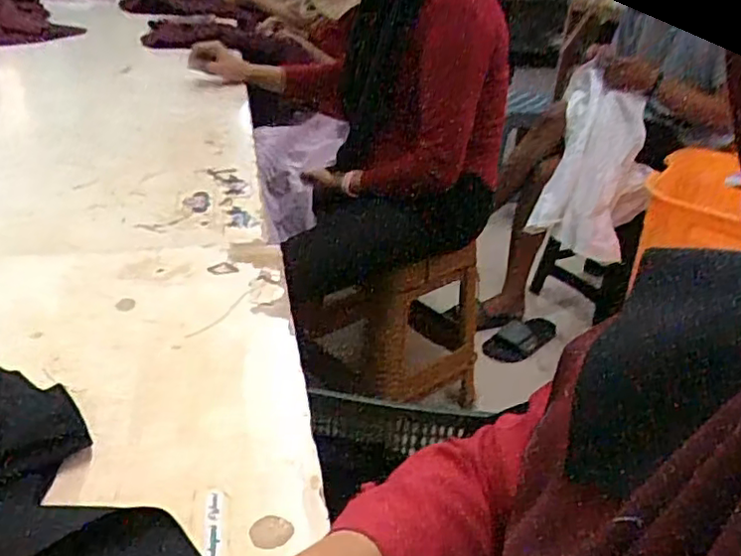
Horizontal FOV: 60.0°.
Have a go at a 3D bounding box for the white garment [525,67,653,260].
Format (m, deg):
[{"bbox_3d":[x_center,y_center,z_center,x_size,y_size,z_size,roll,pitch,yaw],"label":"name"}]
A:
[{"bbox_3d":[0.594,-0.272,1.636,0.300,0.430,0.052,14,13,-19],"label":"white garment"}]

